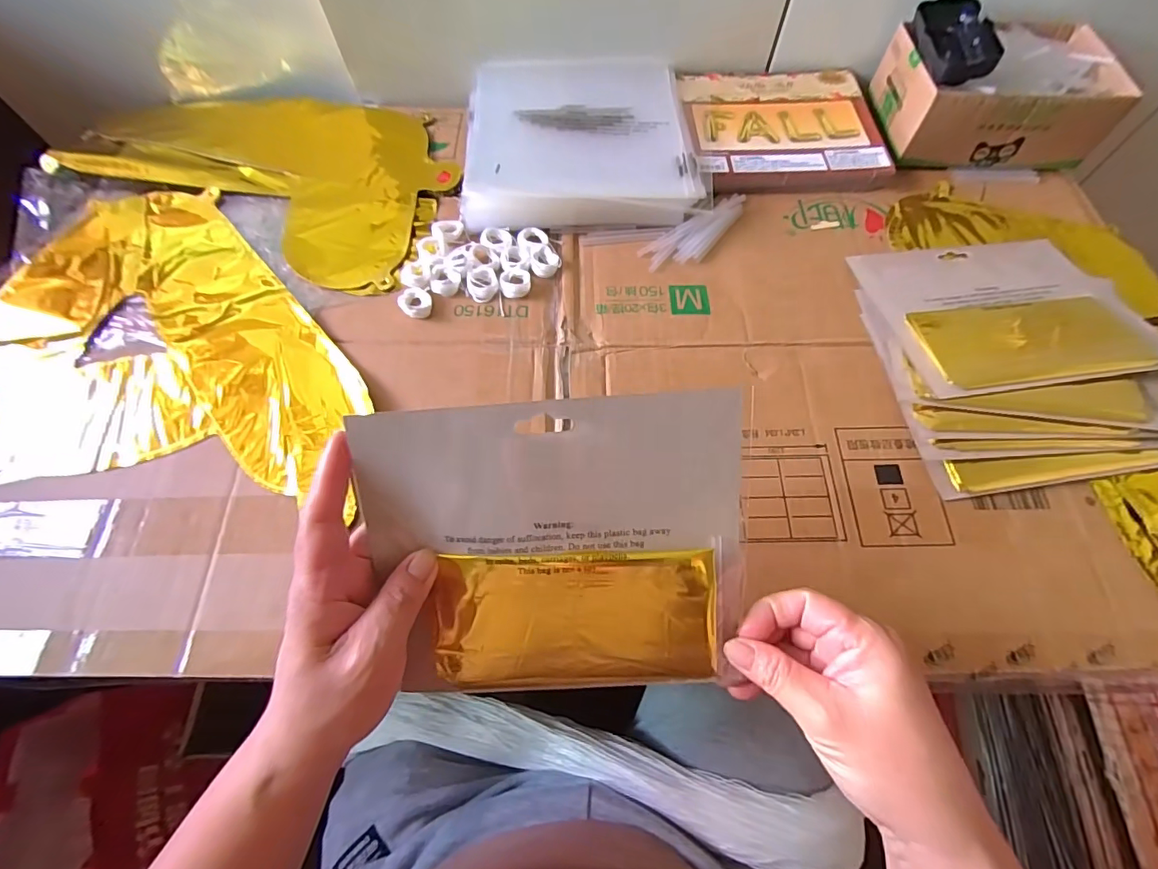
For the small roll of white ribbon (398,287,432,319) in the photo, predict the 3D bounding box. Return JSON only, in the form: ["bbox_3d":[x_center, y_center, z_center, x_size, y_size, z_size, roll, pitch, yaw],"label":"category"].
[{"bbox_3d":[-0.139,-0.113,0.423,0.026,0.010,0.032,-7,66,-2],"label":"small roll of white ribbon"}]

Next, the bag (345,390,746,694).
[{"bbox_3d":[-0.012,0.064,0.261,0.190,0.012,0.160,-3,103,3],"label":"bag"}]

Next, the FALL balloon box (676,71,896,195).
[{"bbox_3d":[0.210,-0.324,0.516,0.196,0.021,0.175,-3,66,0],"label":"FALL balloon box"}]

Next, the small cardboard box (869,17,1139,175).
[{"bbox_3d":[0.411,-0.345,0.491,0.190,0.079,0.139,3,66,2],"label":"small cardboard box"}]

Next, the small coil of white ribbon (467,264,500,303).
[{"bbox_3d":[-0.084,-0.132,0.434,0.027,0.008,0.034,-3,66,0],"label":"small coil of white ribbon"}]

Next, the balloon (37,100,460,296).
[{"bbox_3d":[-0.314,-0.292,0.523,0.406,0.028,0.229,25,69,12],"label":"balloon"}]

